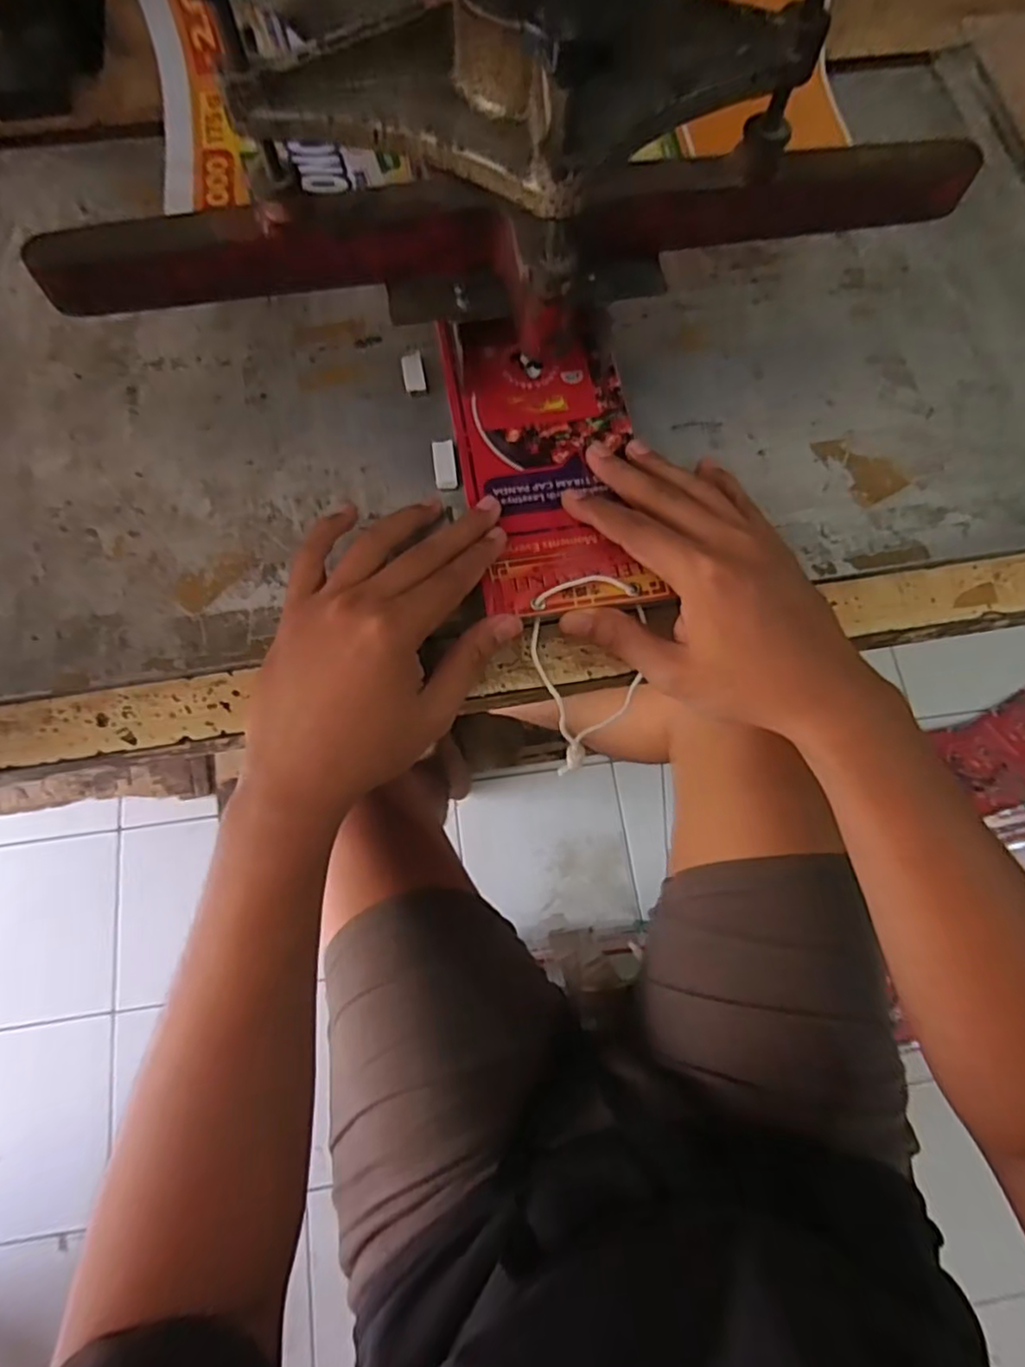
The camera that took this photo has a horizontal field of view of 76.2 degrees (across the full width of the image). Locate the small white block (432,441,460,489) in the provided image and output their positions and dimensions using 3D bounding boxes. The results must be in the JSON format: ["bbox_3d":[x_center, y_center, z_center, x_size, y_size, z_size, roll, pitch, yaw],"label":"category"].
[{"bbox_3d":[-0.039,-0.125,0.376,0.013,0.006,0.028,-8,74,-4],"label":"small white block"}]

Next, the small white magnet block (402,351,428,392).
[{"bbox_3d":[-0.059,-0.187,0.393,0.012,0.004,0.027,-10,74,-4],"label":"small white magnet block"}]

